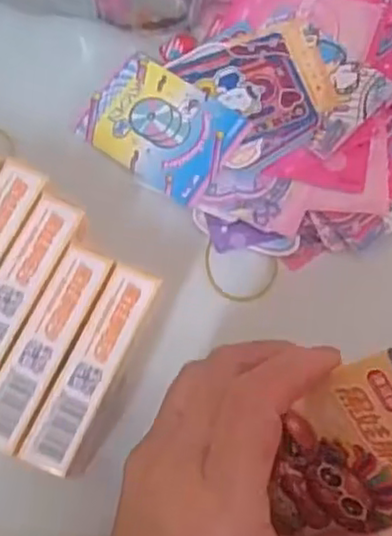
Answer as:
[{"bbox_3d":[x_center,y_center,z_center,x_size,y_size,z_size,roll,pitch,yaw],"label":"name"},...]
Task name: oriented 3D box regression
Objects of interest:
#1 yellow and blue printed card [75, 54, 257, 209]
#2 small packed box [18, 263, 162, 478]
[{"bbox_3d":[-0.019,-0.079,0.379,0.083,0.006,0.061,36,73,10],"label":"yellow and blue printed card"},{"bbox_3d":[-0.042,0.050,0.306,0.024,0.063,0.088,23,71,6],"label":"small packed box"}]

